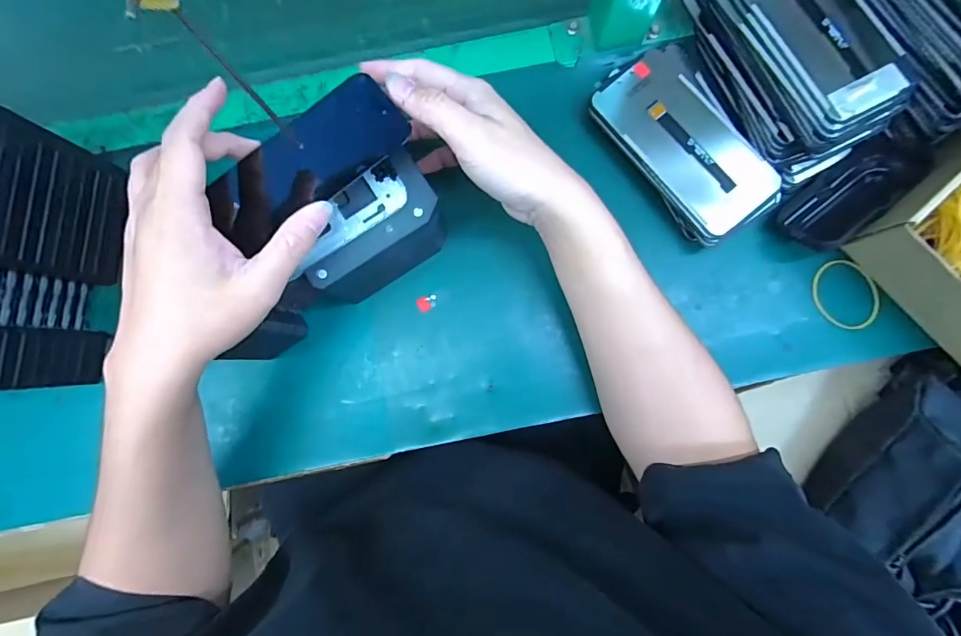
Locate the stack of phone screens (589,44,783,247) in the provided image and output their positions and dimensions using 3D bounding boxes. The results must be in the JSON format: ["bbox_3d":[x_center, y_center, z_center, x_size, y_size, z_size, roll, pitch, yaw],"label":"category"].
[{"bbox_3d":[0.172,-0.146,0.381,0.096,0.029,0.159,-35,86,-2],"label":"stack of phone screens"}]

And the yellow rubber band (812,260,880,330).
[{"bbox_3d":[0.302,-0.019,0.378,0.047,0.006,0.059,-14,85,-1],"label":"yellow rubber band"}]

